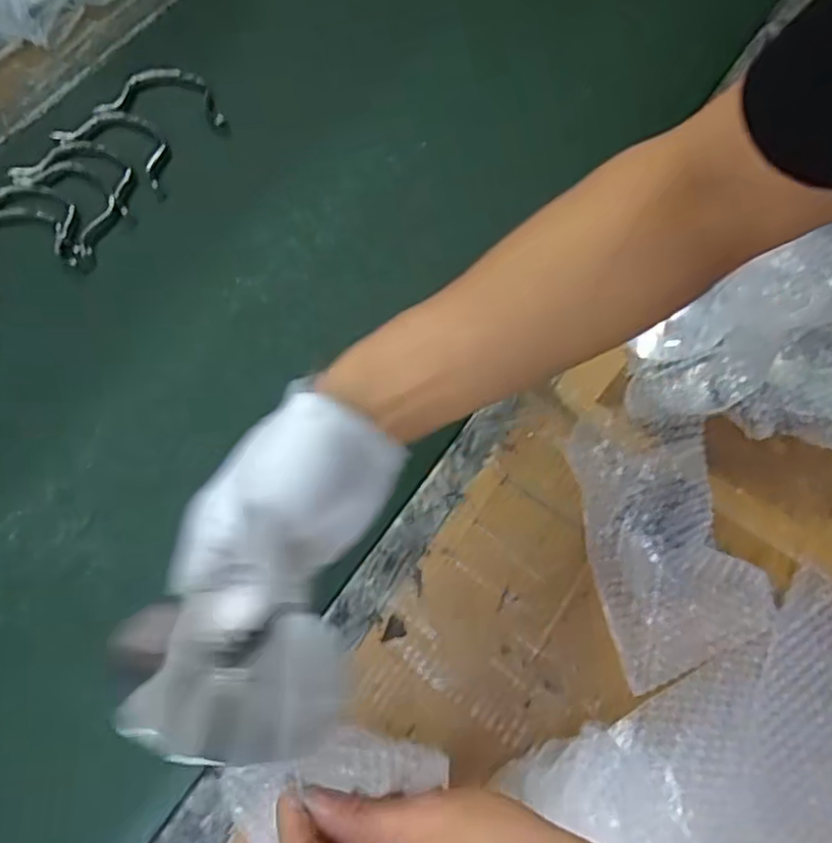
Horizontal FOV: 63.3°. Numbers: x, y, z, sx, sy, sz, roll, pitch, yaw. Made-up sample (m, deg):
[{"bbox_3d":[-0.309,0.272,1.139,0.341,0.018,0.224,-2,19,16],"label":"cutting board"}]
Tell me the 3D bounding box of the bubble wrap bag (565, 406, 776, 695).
[{"bbox_3d":[0.164,0.075,0.438,0.098,0.084,0.159,-17,69,-7],"label":"bubble wrap bag"}]

